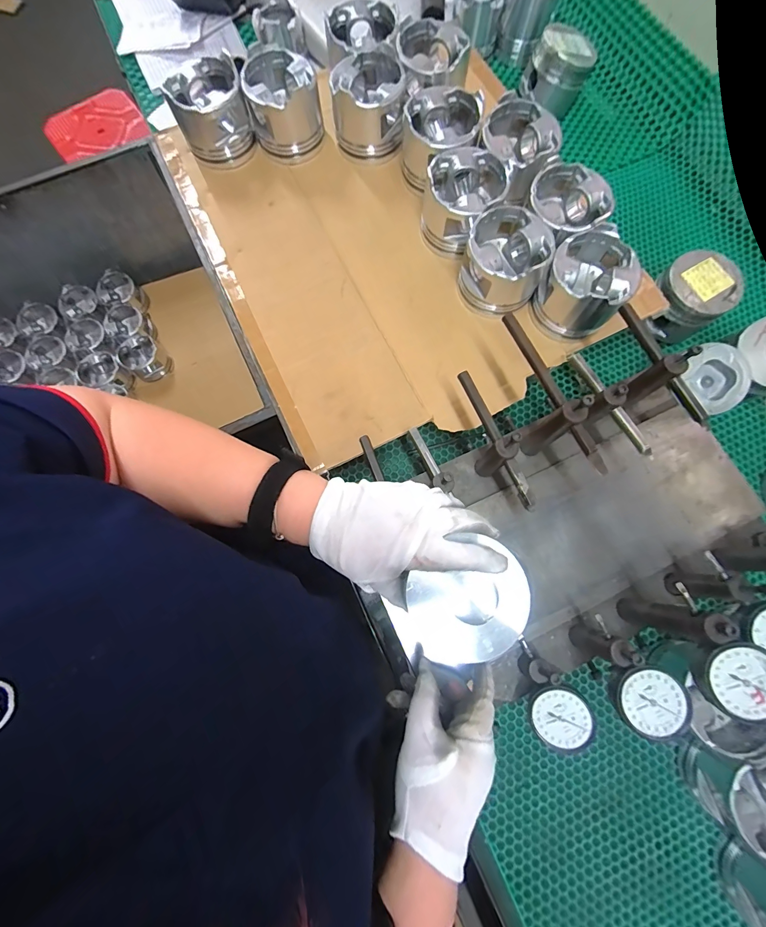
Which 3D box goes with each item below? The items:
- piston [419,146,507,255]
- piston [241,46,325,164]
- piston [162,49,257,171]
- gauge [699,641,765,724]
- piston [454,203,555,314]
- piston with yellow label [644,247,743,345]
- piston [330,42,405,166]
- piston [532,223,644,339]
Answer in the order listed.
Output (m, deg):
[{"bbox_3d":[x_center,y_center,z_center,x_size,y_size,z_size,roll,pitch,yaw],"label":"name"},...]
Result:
[{"bbox_3d":[0.106,-0.349,0.490,0.096,0.089,0.101,0,77,0],"label":"piston"},{"bbox_3d":[-0.143,-0.518,0.538,0.098,0.085,0.103,-20,78,-4],"label":"piston"},{"bbox_3d":[-0.249,-0.512,0.535,0.100,0.078,0.109,-20,78,-4],"label":"piston"},{"bbox_3d":[0.276,0.166,0.279,0.053,0.019,0.053,0,77,0],"label":"gauge"},{"bbox_3d":[0.153,-0.256,0.470,0.097,0.082,0.098,0,77,0],"label":"piston"},{"bbox_3d":[0.461,-0.251,0.551,0.108,0.071,0.099,0,77,0],"label":"piston with yellow label"},{"bbox_3d":[-0.022,-0.517,0.531,0.095,0.079,0.107,-2,77,0],"label":"piston"},{"bbox_3d":[0.252,-0.220,0.460,0.097,0.079,0.095,0,77,0],"label":"piston"}]

